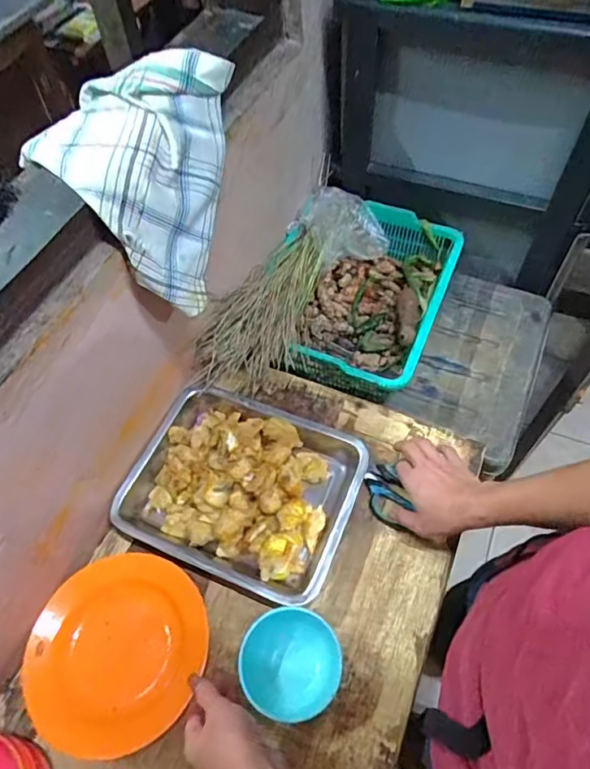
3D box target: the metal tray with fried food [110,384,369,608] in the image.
[{"bbox_3d":[-0.073,0.137,0.721,0.300,0.049,0.242,18,59,14],"label":"metal tray with fried food"}]

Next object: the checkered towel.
[{"bbox_3d":[-0.195,-0.255,0.637,0.197,0.159,0.285,7,57,8],"label":"checkered towel"}]

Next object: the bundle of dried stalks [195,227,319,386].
[{"bbox_3d":[-0.033,-0.141,0.869,0.119,0.090,0.356,18,59,15],"label":"bundle of dried stalks"}]

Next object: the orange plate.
[{"bbox_3d":[-0.211,0.317,0.623,0.197,0.032,0.212,-1,56,2],"label":"orange plate"}]

